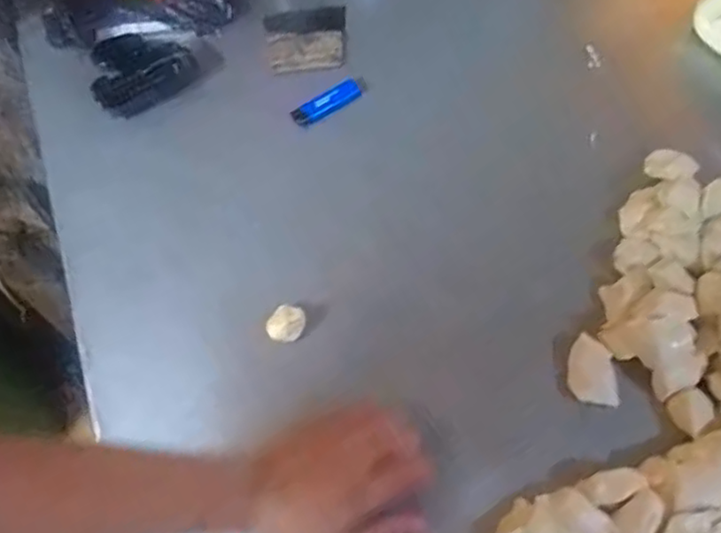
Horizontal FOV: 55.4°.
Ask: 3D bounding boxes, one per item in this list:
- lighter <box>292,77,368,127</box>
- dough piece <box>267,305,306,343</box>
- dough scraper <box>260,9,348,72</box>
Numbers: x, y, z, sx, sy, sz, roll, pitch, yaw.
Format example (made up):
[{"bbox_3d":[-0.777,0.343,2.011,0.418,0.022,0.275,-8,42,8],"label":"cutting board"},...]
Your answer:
[{"bbox_3d":[-0.031,-0.172,0.716,0.087,0.008,0.025,-33,65,-13],"label":"lighter"},{"bbox_3d":[-0.065,0.049,0.600,0.032,0.017,0.028,3,62,6],"label":"dough piece"},{"bbox_3d":[-0.059,-0.248,0.755,0.087,0.007,0.087,-7,62,0],"label":"dough scraper"}]

